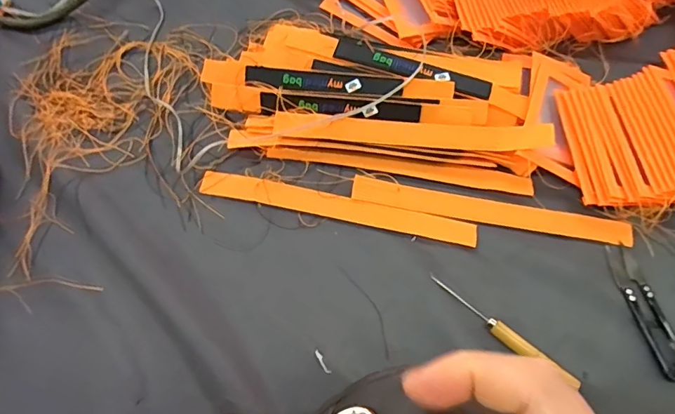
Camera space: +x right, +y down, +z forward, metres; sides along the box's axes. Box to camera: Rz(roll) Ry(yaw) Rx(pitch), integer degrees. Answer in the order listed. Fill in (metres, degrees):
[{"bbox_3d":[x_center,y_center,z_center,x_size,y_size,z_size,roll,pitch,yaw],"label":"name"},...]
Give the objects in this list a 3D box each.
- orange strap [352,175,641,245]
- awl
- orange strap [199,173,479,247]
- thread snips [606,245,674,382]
[{"bbox_3d":[0.123,0.005,0.360,0.222,0.008,0.020,10,69,4],"label":"orange strap"},{"bbox_3d":[0.117,0.088,0.325,0.119,0.011,0.012,39,73,14],"label":"awl"},{"bbox_3d":[0.000,0.000,0.365,0.222,0.004,0.020,12,69,4],"label":"orange strap"},{"bbox_3d":[0.229,0.075,0.333,0.022,0.009,0.099,-11,69,-5],"label":"thread snips"}]

